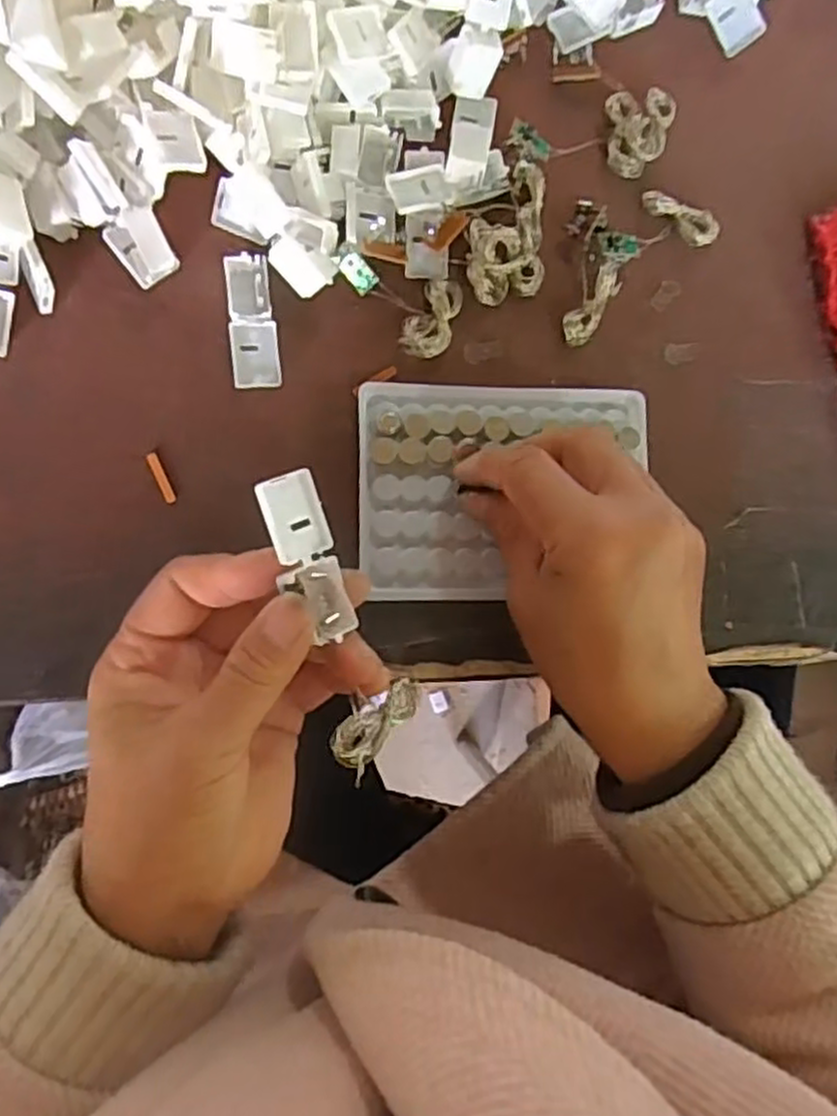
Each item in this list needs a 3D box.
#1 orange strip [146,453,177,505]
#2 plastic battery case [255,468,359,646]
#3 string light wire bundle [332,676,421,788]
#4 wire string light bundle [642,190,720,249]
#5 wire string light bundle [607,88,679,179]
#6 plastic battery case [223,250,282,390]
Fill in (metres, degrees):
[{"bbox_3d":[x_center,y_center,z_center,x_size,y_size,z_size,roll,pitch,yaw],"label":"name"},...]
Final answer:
[{"bbox_3d":[-0.108,-0.033,0.321,0.004,0.004,0.024,-25,88,-9],"label":"orange strip"},{"bbox_3d":[-0.037,0.000,0.249,0.021,0.010,0.054,-24,103,-37],"label":"plastic battery case"},{"bbox_3d":[-0.014,0.055,0.259,0.018,0.005,0.037,48,64,0],"label":"string light wire bundle"},{"bbox_3d":[0.125,-0.163,0.364,0.038,0.006,0.017,44,81,-1],"label":"wire string light bundle"},{"bbox_3d":[0.103,-0.205,0.361,0.031,0.011,0.045,21,82,-5],"label":"wire string light bundle"},{"bbox_3d":[-0.071,-0.101,0.327,0.020,0.009,0.055,-5,85,-7],"label":"plastic battery case"}]

